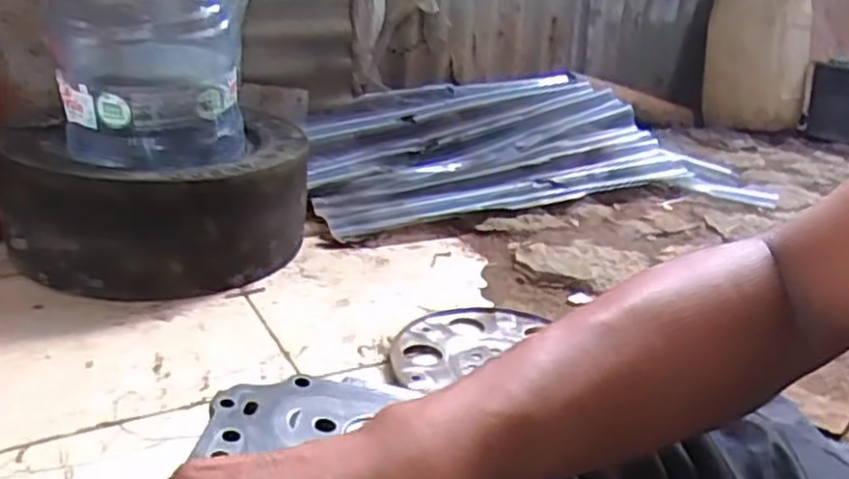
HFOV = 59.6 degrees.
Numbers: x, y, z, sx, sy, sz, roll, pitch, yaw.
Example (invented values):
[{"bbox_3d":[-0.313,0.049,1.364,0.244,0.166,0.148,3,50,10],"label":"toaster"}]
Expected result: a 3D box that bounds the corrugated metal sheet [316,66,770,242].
[{"bbox_3d":[0.204,-0.198,1.539,0.942,0.068,0.485,-6,45,-21],"label":"corrugated metal sheet"}]

